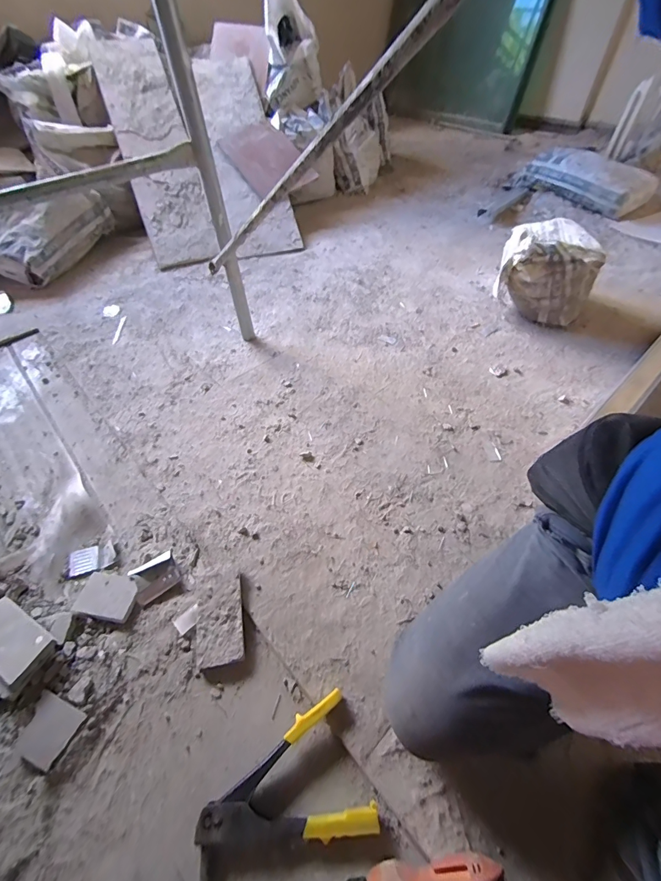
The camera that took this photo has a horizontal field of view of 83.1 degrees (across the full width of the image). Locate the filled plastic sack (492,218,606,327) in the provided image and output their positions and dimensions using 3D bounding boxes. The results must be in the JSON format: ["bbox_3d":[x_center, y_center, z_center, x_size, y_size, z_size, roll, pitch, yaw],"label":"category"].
[{"bbox_3d":[0.706,-0.571,1.212,0.268,0.238,0.340,18,53,15],"label":"filled plastic sack"}]

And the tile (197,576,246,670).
[{"bbox_3d":[-0.194,0.321,0.658,0.079,0.018,0.131,-10,54,-6],"label":"tile"}]

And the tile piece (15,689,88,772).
[{"bbox_3d":[-0.437,0.446,0.578,0.085,0.011,0.078,17,56,14],"label":"tile piece"}]

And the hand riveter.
[{"bbox_3d":[-0.066,0.477,0.513,0.227,0.034,0.158,-15,52,-12],"label":"hand riveter"}]

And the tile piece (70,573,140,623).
[{"bbox_3d":[-0.418,0.290,0.699,0.114,0.016,0.079,7,54,7],"label":"tile piece"}]

